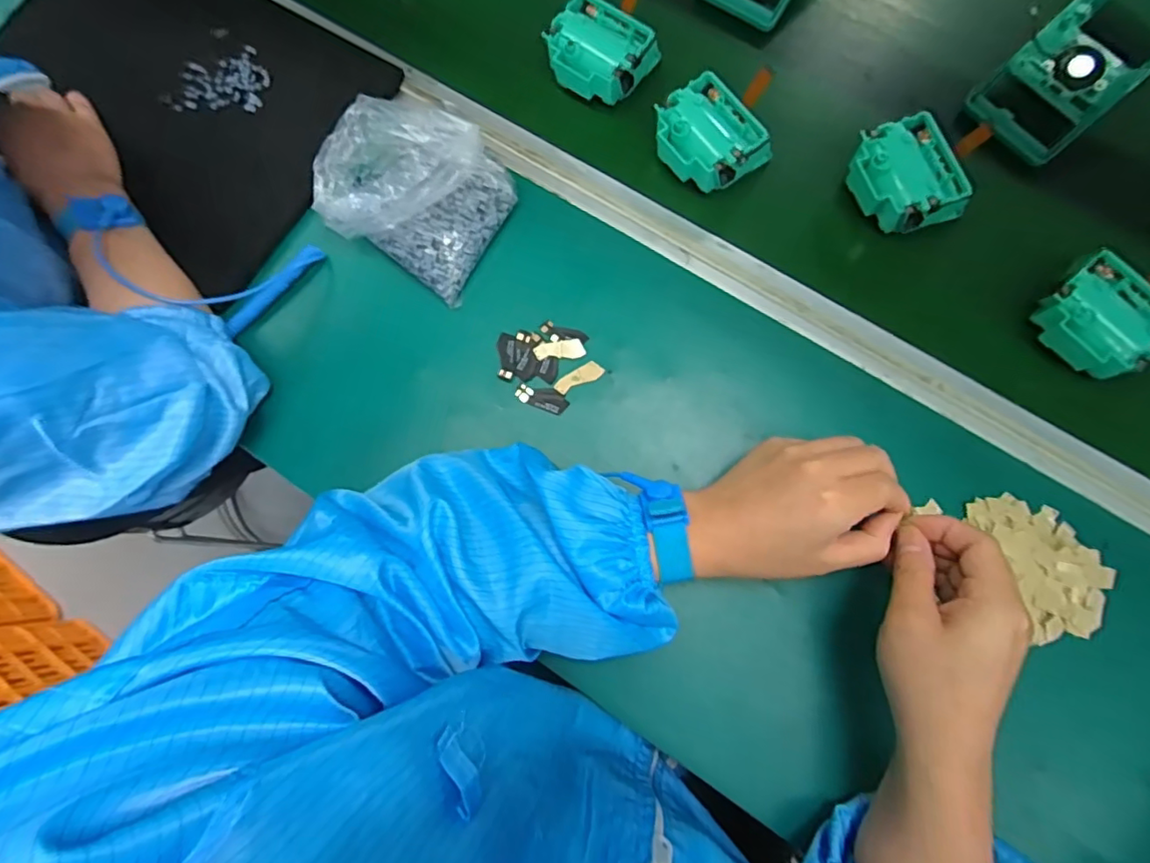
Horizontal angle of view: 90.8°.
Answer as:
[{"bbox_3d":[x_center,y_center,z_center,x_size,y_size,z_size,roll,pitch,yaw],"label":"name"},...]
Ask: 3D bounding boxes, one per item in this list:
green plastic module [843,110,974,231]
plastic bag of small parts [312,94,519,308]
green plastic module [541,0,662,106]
[{"bbox_3d":[0.243,-0.189,0.419,0.073,0.031,0.075,-16,76,1],"label":"green plastic module"},{"bbox_3d":[-0.122,-0.187,0.429,0.137,0.056,0.118,31,80,8],"label":"plastic bag of small parts"},{"bbox_3d":[0.019,-0.304,0.464,0.079,0.044,0.069,34,80,9],"label":"green plastic module"}]

